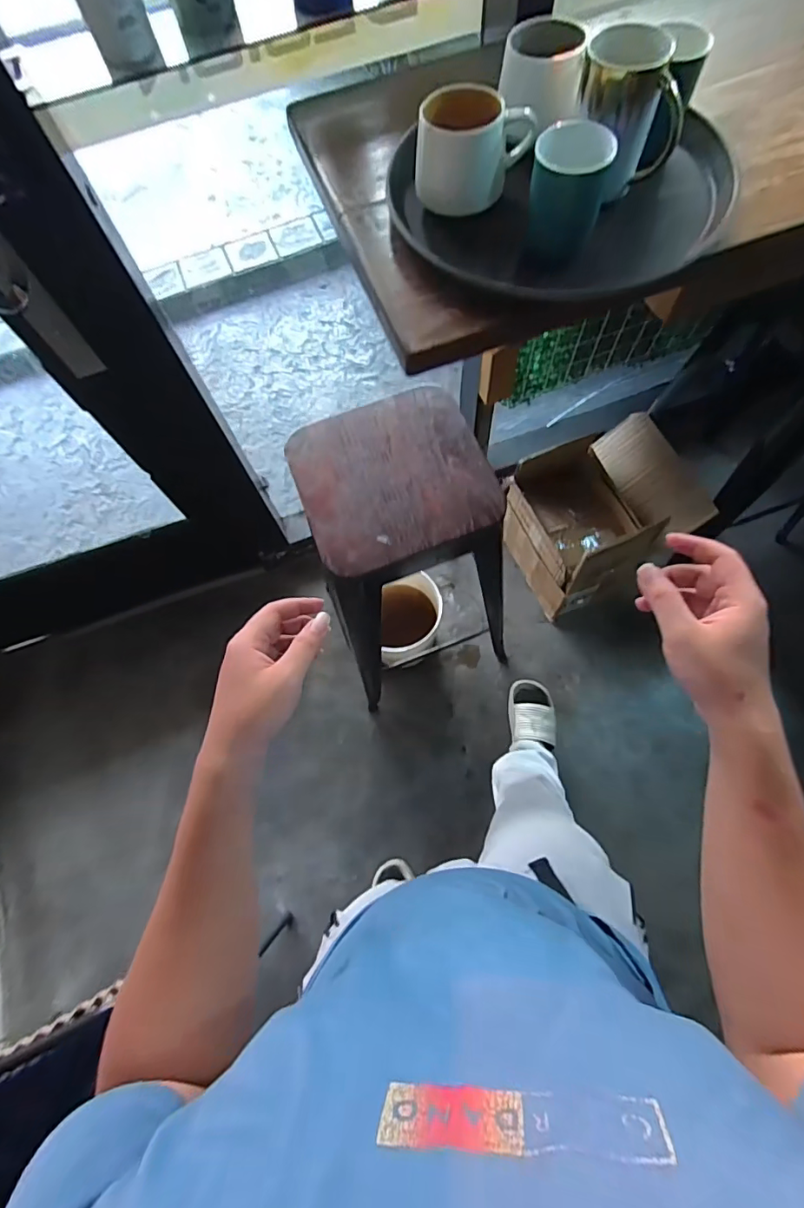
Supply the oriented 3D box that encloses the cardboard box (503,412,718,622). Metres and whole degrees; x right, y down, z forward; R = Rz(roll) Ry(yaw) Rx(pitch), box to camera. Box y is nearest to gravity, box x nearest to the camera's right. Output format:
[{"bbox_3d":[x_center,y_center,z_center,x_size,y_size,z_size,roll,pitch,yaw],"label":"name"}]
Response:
[{"bbox_3d":[0.530,-0.231,1.403,0.391,0.360,0.373,-24,70,-4],"label":"cardboard box"}]

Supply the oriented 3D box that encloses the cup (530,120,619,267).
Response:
[{"bbox_3d":[0.143,-0.359,0.439,0.061,0.075,0.057,-1,70,4],"label":"cup"}]

